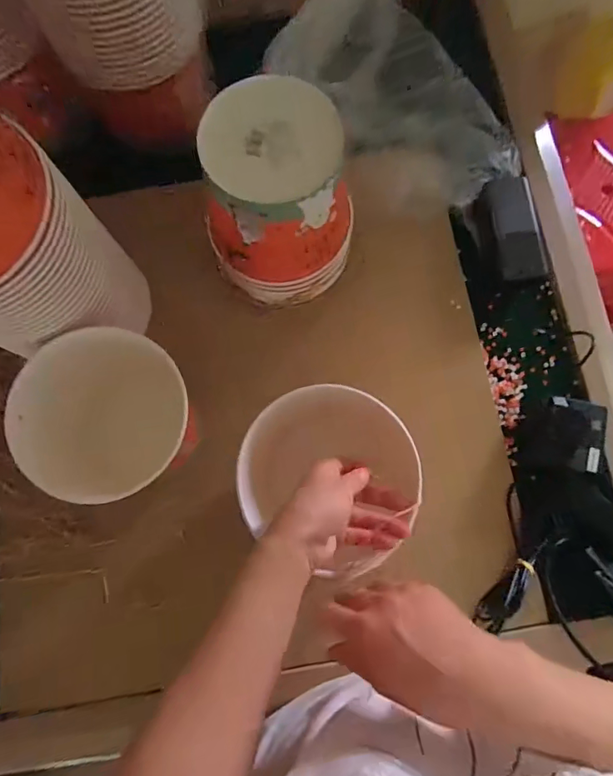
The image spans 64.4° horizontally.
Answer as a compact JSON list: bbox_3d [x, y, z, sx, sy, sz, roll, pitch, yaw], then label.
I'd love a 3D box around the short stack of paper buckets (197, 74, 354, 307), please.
[{"bbox_3d":[-0.025,-0.192,0.509,0.137,0.168,0.146,1,78,1],"label":"short stack of paper buckets"}]

